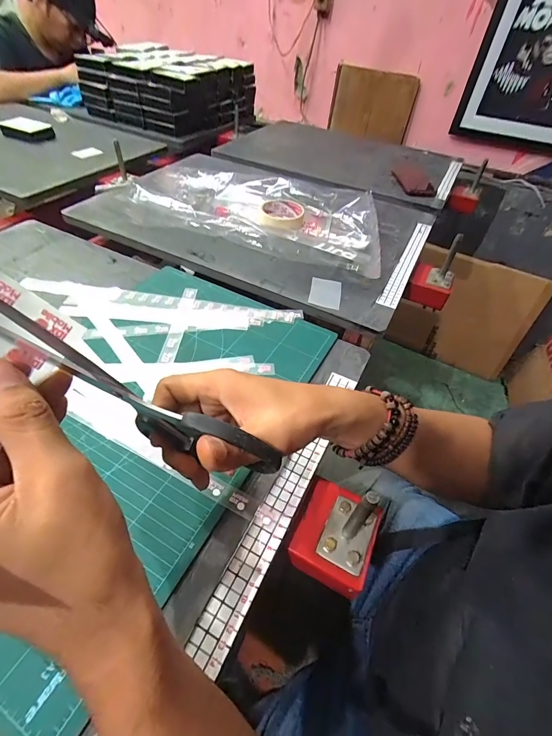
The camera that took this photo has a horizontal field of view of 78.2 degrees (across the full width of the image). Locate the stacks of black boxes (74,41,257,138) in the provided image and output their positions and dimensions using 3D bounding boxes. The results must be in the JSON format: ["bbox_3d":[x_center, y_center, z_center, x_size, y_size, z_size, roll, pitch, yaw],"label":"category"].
[{"bbox_3d":[-0.342,-0.961,1.151,0.428,0.131,0.447,26,51,16],"label":"stacks of black boxes"}]

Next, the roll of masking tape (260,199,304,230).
[{"bbox_3d":[0.012,-0.302,0.670,0.084,0.027,0.091,3,48,-4],"label":"roll of masking tape"}]

